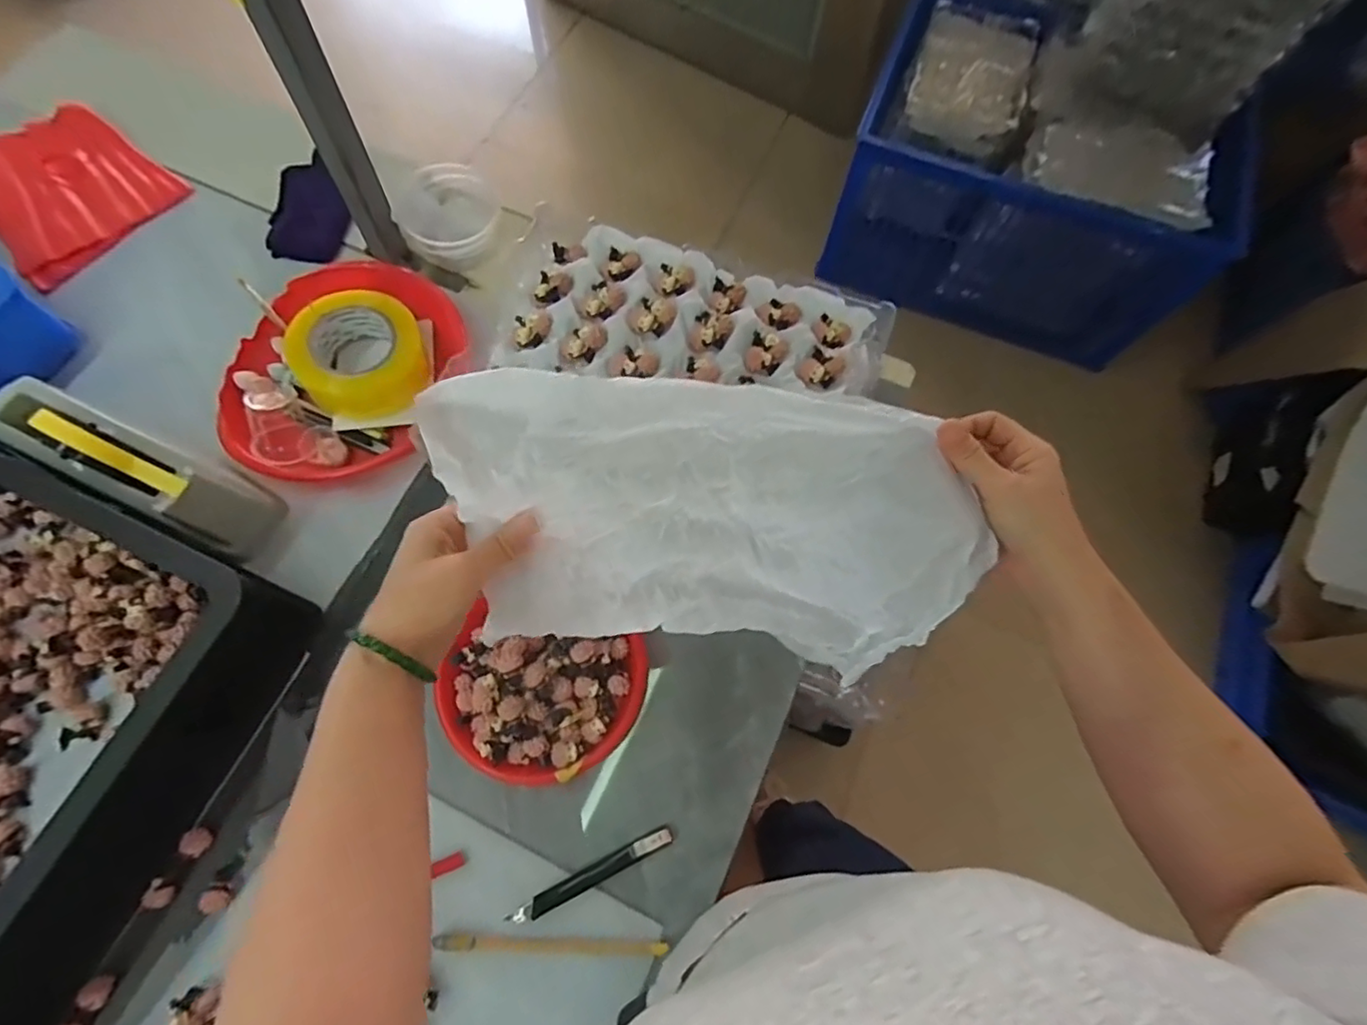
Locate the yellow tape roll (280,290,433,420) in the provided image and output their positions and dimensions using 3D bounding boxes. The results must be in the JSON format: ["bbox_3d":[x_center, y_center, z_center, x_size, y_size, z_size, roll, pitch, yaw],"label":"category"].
[{"bbox_3d":[-0.323,-0.155,0.597,0.120,0.063,0.121,-23,74,-10],"label":"yellow tape roll"}]

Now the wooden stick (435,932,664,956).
[{"bbox_3d":[-0.103,0.340,0.463,0.178,0.009,0.013,3,70,-2],"label":"wooden stick"}]

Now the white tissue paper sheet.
[{"bbox_3d":[0.015,0.015,0.363,0.316,0.064,0.179,6,109,-14],"label":"white tissue paper sheet"}]

